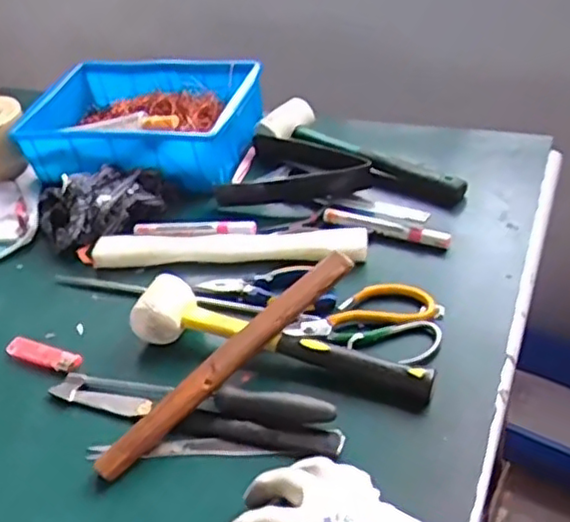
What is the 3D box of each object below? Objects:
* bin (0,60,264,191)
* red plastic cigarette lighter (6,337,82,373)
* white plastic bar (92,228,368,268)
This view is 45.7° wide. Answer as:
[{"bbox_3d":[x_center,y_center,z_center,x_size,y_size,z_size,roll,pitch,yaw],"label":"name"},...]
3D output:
[{"bbox_3d":[-0.190,-0.185,0.904,0.293,0.080,0.216,6,42,16],"label":"bin"},{"bbox_3d":[-0.233,0.089,0.651,0.084,0.007,0.025,13,45,23],"label":"red plastic cigarette lighter"},{"bbox_3d":[-0.064,-0.015,0.738,0.299,0.022,0.030,0,41,9],"label":"white plastic bar"}]

